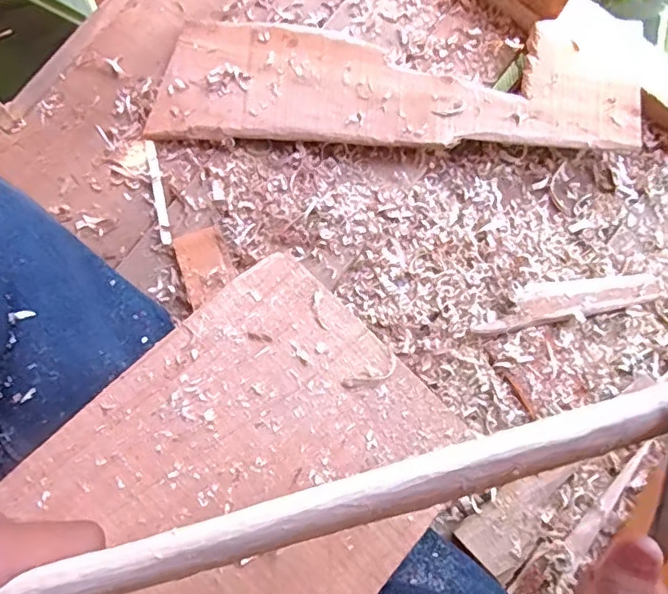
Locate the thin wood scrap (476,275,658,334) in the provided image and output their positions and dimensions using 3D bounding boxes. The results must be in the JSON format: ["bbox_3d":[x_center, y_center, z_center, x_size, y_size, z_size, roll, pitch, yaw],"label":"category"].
[{"bbox_3d":[0.216,0.003,0.542,0.170,0.017,0.036,-11,79,-4],"label":"thin wood scrap"}]

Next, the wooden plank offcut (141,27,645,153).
[{"bbox_3d":[0.055,-0.201,0.557,0.447,0.011,0.109,2,83,3],"label":"wooden plank offcut"}]

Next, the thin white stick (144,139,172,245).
[{"bbox_3d":[-0.170,-0.101,0.563,0.010,0.010,0.107,-13,79,-4],"label":"thin white stick"}]

